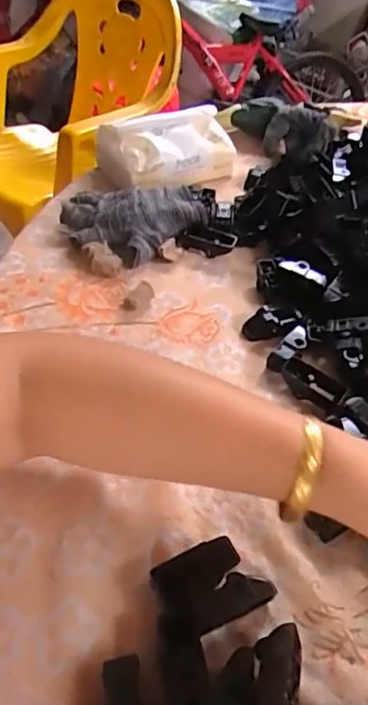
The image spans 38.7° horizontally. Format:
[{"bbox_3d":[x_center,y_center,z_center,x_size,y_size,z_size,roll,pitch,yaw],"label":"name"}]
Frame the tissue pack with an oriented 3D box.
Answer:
[{"bbox_3d":[-0.018,-0.233,0.600,0.154,0.060,0.081,-27,54,-28],"label":"tissue pack"}]

